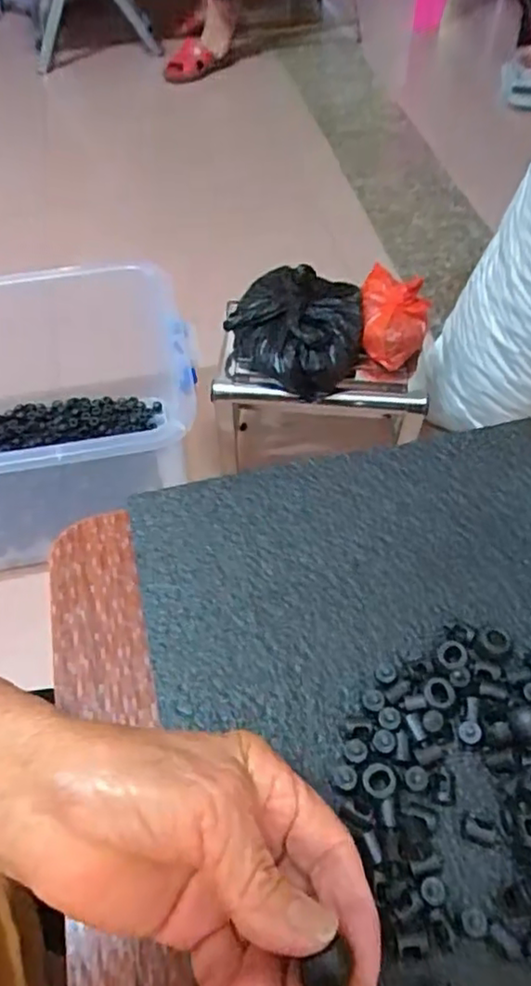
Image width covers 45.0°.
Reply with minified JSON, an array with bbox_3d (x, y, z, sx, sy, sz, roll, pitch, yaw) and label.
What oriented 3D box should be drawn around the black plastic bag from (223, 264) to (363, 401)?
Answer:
[{"bbox_3d":[0.040,-0.222,0.870,0.176,0.091,0.154,14,57,11],"label":"black plastic bag"}]

